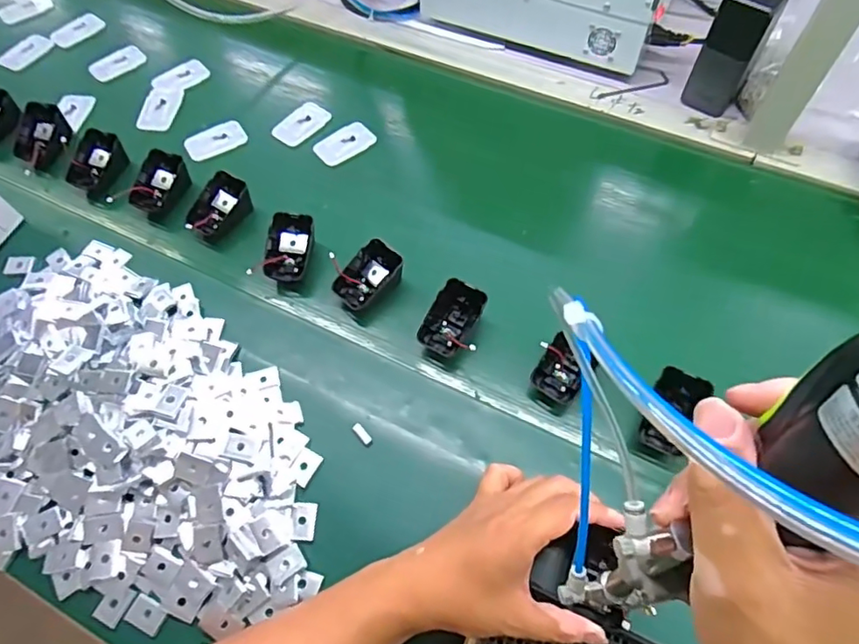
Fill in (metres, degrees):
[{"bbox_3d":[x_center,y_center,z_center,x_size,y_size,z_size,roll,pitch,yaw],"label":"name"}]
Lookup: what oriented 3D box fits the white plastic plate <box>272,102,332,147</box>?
[{"bbox_3d":[-0.157,-0.242,0.686,0.046,0.005,0.070,39,68,18],"label":"white plastic plate"}]

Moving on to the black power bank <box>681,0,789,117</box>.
[{"bbox_3d":[0.340,-0.304,0.633,0.060,0.128,0.059,31,66,17],"label":"black power bank"}]

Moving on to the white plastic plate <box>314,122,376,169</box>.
[{"bbox_3d":[-0.101,-0.213,0.670,0.071,0.008,0.046,-38,68,-15],"label":"white plastic plate"}]

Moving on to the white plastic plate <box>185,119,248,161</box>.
[{"bbox_3d":[-0.257,-0.219,0.678,0.075,0.008,0.042,-34,76,-25],"label":"white plastic plate"}]

